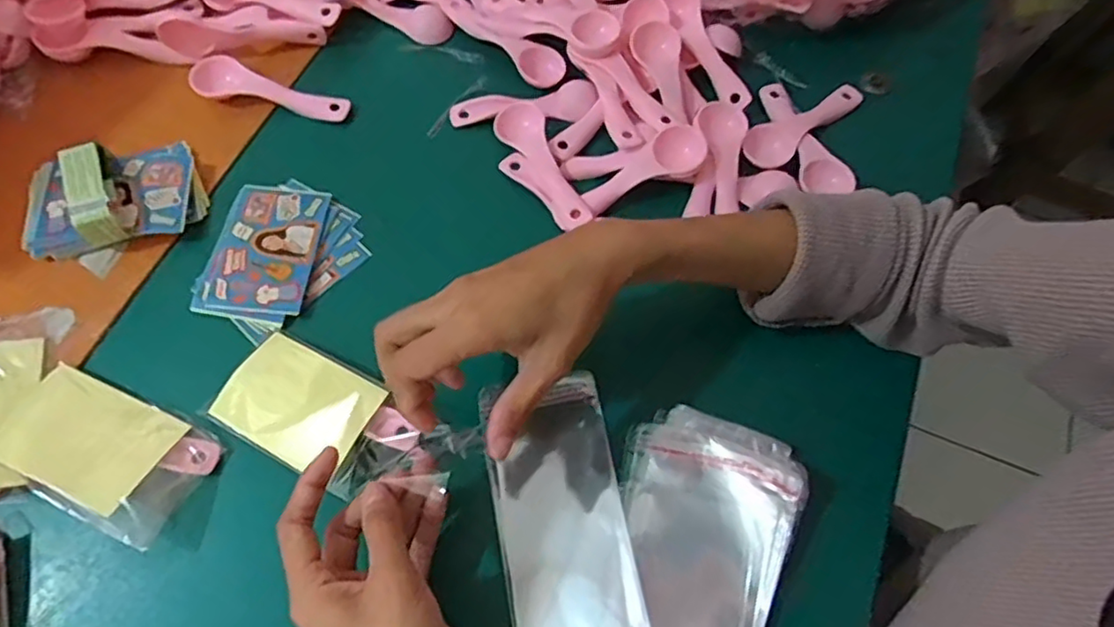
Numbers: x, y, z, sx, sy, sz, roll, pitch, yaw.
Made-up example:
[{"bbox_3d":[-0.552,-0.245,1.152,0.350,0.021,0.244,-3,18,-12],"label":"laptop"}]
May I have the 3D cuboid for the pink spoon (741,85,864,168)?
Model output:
[{"bbox_3d":[0.178,-0.140,0.454,0.104,0.010,0.033,-38,74,-17],"label":"pink spoon"}]

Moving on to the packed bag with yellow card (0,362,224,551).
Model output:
[{"bbox_3d":[-0.258,0.077,0.355,0.110,0.026,0.065,24,68,7],"label":"packed bag with yellow card"}]

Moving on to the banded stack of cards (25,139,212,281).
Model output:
[{"bbox_3d":[-0.294,-0.076,0.411,0.105,0.038,0.076,-20,69,-11],"label":"banded stack of cards"}]

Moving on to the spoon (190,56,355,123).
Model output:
[{"bbox_3d":[-0.211,-0.167,0.464,0.113,0.016,0.032,8,67,1],"label":"spoon"}]

